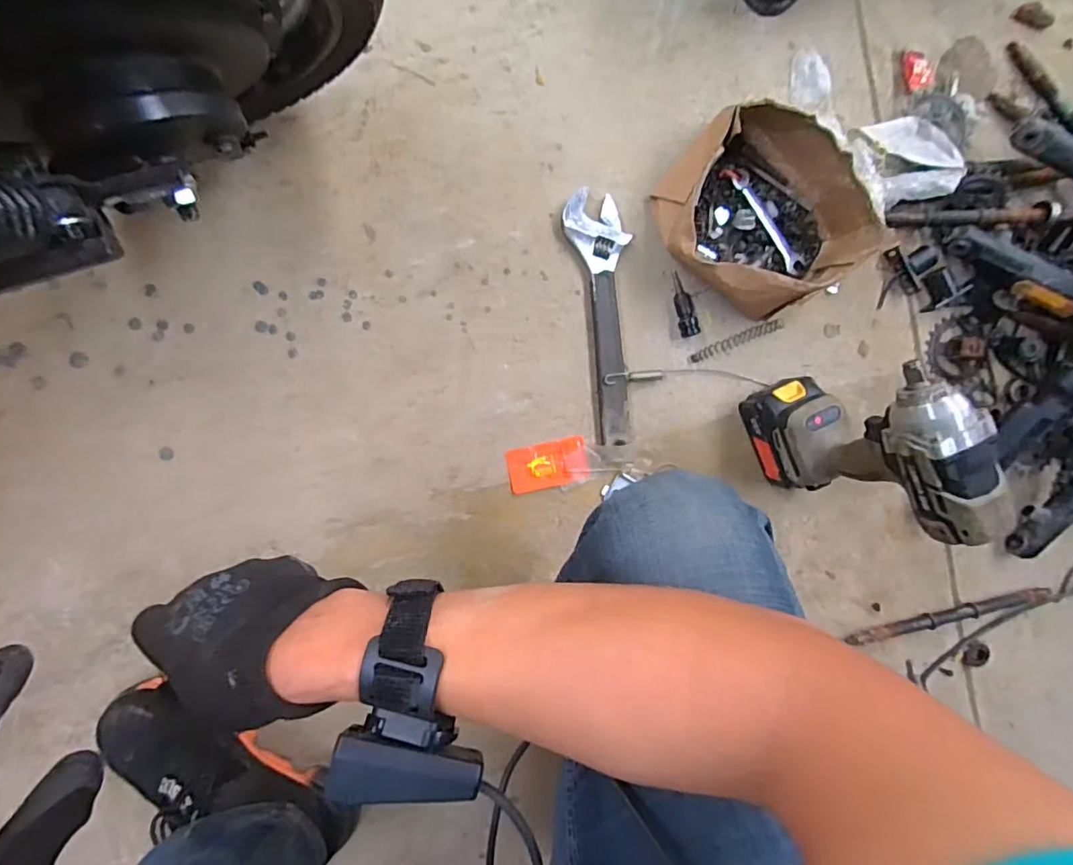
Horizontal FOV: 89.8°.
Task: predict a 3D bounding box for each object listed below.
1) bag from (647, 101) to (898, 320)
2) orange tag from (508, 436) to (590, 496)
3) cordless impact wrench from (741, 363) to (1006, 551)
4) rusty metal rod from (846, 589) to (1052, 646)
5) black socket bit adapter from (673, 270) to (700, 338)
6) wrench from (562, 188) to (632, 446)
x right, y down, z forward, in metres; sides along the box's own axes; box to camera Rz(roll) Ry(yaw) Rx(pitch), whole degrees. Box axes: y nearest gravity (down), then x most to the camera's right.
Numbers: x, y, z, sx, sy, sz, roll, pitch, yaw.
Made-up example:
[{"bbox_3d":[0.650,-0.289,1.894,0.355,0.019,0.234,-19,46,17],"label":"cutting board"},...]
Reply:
[{"bbox_3d":[0.245,-0.232,0.580,0.212,0.092,0.195,18,91,-9],"label":"bag"},{"bbox_3d":[0.014,0.037,0.610,0.090,0.004,0.051,-12,95,-7],"label":"orange tag"},{"bbox_3d":[0.300,0.009,0.522,0.070,0.251,0.137,-22,97,-6],"label":"cordless impact wrench"},{"bbox_3d":[0.535,0.237,0.689,0.295,0.018,0.022,-10,95,-8],"label":"rusty metal rod"},{"bbox_3d":[0.168,-0.146,0.612,0.021,0.016,0.074,-16,96,-7],"label":"black socket bit adapter"},{"bbox_3d":[0.079,-0.124,0.599,0.062,0.016,0.271,-11,95,-8],"label":"wrench"}]

